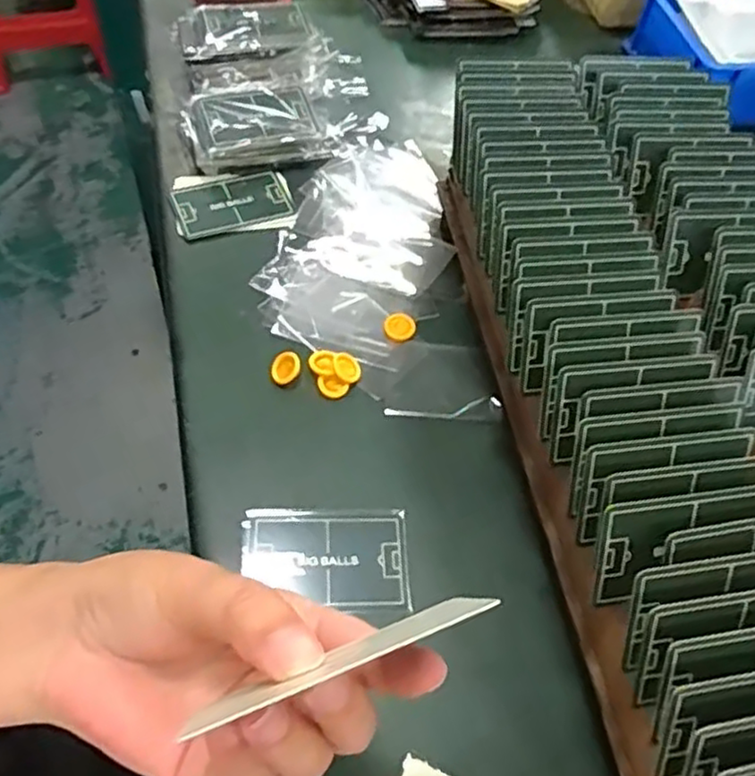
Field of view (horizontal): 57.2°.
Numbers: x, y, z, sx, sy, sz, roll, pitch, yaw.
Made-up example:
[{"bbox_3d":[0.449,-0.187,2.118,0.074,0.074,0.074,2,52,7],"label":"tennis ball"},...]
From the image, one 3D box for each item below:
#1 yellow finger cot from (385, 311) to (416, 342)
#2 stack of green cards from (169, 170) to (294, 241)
[{"bbox_3d":[0.015,-0.041,0.465,0.020,0.004,0.021,3,56,-5],"label":"yellow finger cot"},{"bbox_3d":[-0.108,-0.138,0.519,0.086,0.006,0.066,-5,57,-10],"label":"stack of green cards"}]

